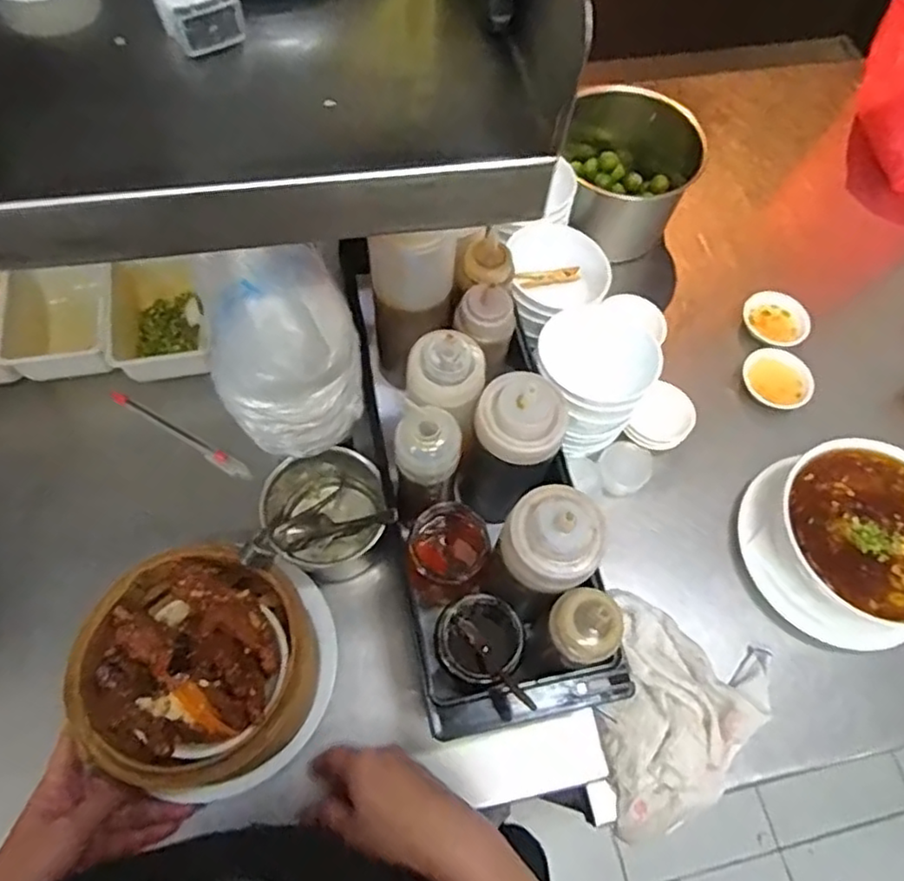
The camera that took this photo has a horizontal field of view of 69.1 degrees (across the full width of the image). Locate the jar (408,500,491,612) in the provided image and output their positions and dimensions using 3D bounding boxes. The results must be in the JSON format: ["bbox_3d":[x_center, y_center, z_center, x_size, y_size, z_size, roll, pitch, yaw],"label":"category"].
[{"bbox_3d":[-0.003,0.098,0.544,0.063,0.095,0.060,1,64,-3],"label":"jar"}]

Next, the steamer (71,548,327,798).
[{"bbox_3d":[-0.182,0.164,0.483,0.156,0.081,0.155,1,64,-3],"label":"steamer"}]

